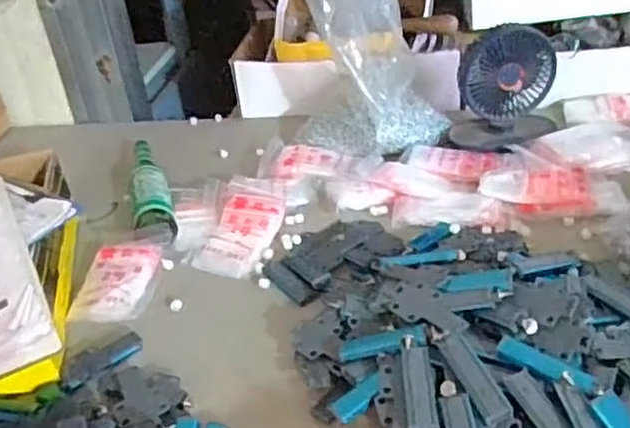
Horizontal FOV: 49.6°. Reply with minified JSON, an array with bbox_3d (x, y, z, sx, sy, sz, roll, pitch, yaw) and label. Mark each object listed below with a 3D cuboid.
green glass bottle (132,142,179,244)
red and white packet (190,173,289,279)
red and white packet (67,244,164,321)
[{"bbox_3d":[-0.211,-0.033,0.869,0.050,0.047,0.225,-14,33,-10],"label":"green glass bottle"},{"bbox_3d":[-0.082,0.007,0.801,0.082,0.028,0.160,1,34,14],"label":"red and white packet"},{"bbox_3d":[-0.210,0.073,0.733,0.072,0.011,0.114,10,41,0],"label":"red and white packet"}]

